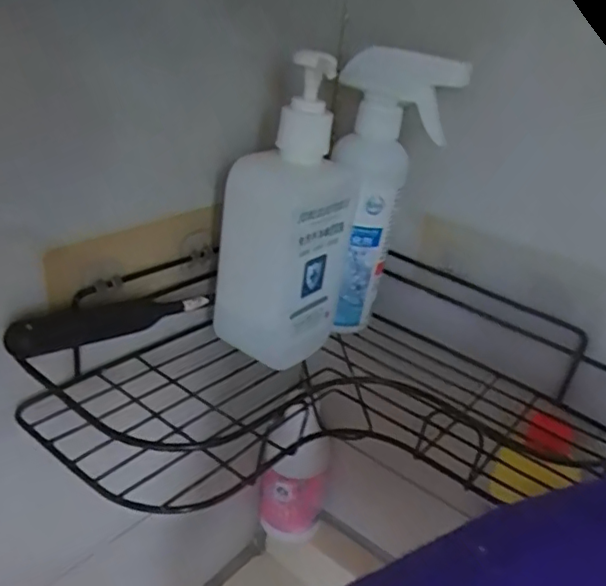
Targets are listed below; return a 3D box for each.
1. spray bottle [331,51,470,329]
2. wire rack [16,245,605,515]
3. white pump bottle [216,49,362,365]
[{"bbox_3d":[0.050,-0.065,0.421,0.084,0.193,0.057,19,30,24],"label":"spray bottle"},{"bbox_3d":[0.018,0.042,0.387,0.361,0.083,0.166,-5,29,-20],"label":"wire rack"},{"bbox_3d":[-0.011,-0.048,0.389,0.061,0.184,0.077,22,31,28],"label":"white pump bottle"}]

